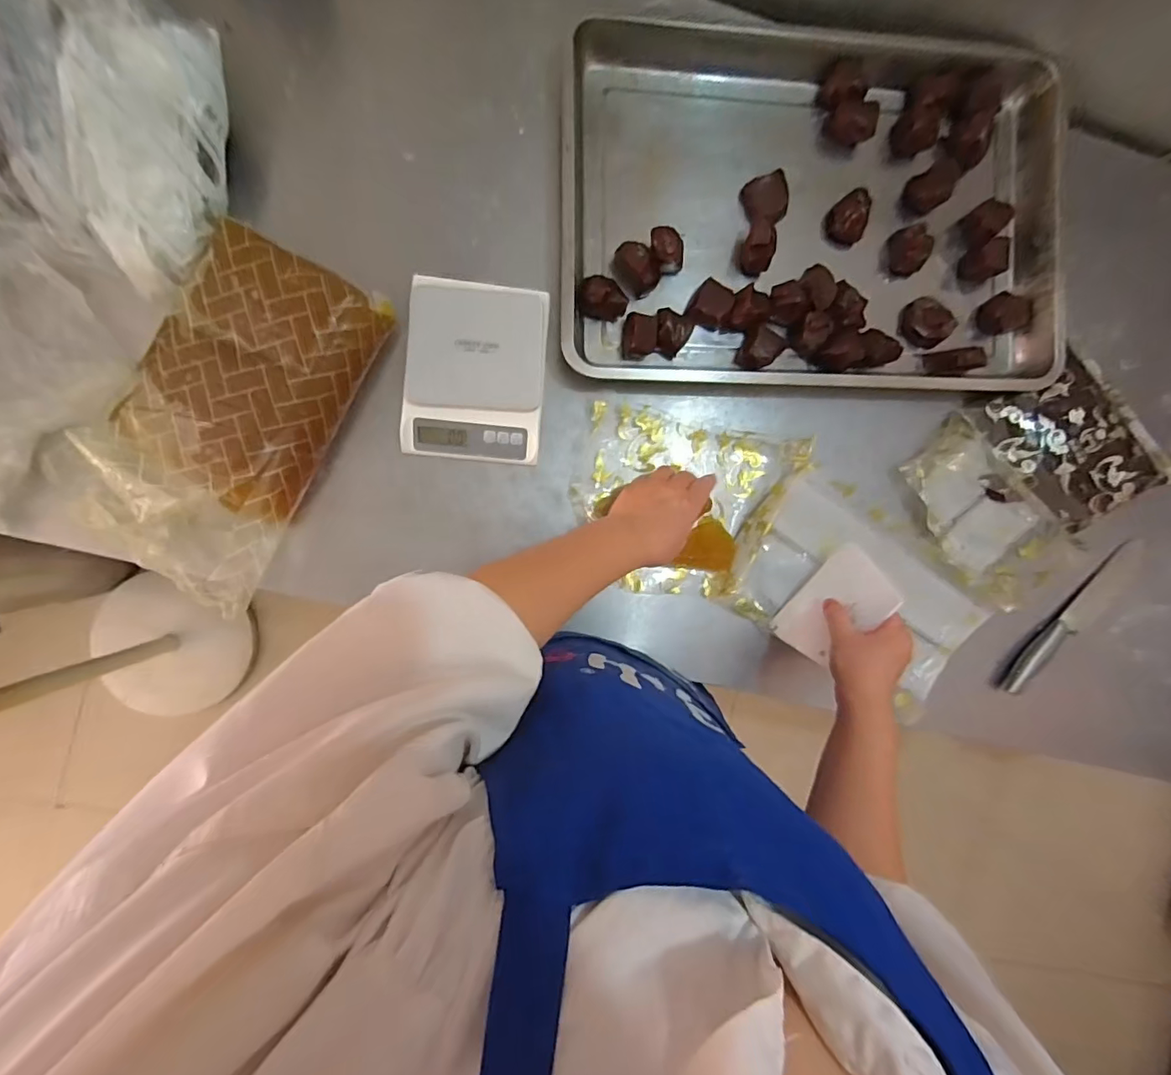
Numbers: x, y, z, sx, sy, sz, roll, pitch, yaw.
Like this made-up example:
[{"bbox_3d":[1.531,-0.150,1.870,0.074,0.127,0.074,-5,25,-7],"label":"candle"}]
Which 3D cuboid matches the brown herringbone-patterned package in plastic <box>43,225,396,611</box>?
[{"bbox_3d":[-0.363,-0.124,0.521,0.207,0.077,0.333,25,86,-4],"label":"brown herringbone-patterned package in plastic"}]

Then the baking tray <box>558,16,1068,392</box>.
[{"bbox_3d":[0.266,-0.377,0.610,0.589,0.046,0.405,1,88,-5],"label":"baking tray"}]

